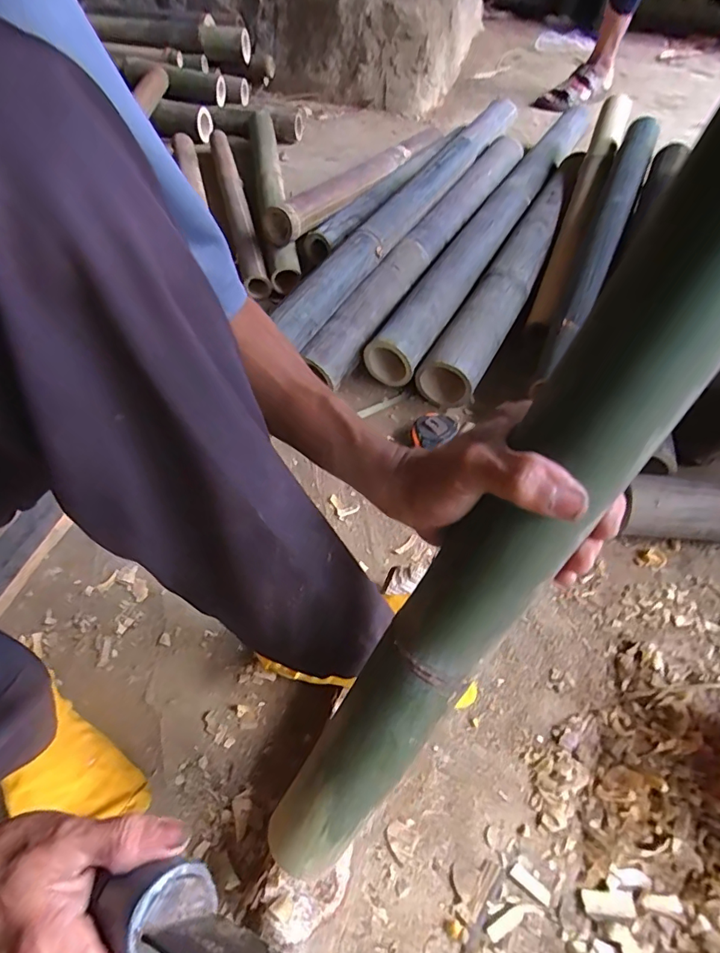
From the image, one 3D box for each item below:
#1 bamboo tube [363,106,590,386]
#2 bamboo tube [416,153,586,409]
[{"bbox_3d":[0.260,-0.483,0.922,0.086,0.075,0.909,25,59,17],"label":"bamboo tube"},{"bbox_3d":[0.268,-0.359,0.839,0.089,0.104,0.627,24,57,15],"label":"bamboo tube"}]

